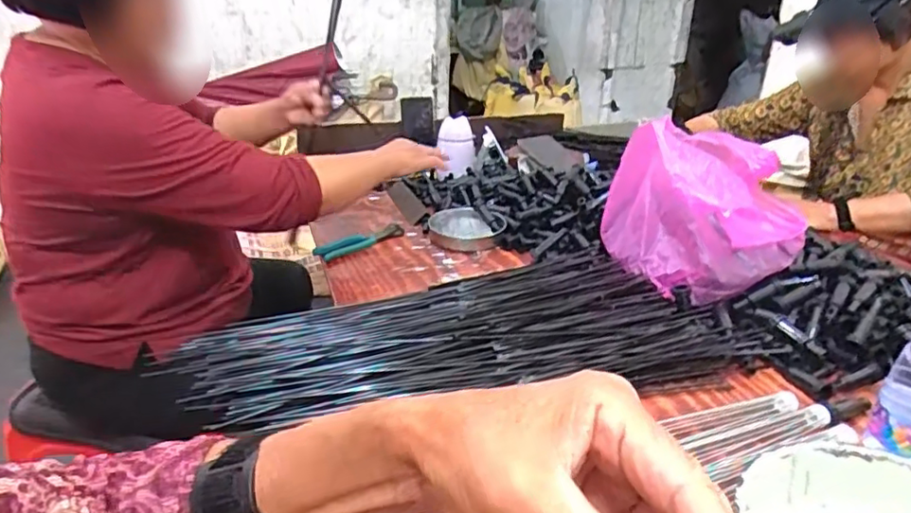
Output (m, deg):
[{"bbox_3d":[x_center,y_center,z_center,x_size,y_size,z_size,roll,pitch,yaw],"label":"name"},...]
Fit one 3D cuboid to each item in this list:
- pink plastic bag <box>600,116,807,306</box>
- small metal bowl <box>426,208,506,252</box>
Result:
[{"bbox_3d":[0.334,-0.065,0.796,0.211,0.163,0.185,-2,26,-8],"label":"pink plastic bag"},{"bbox_3d":[0.020,-0.045,1.018,0.124,0.033,0.112,14,28,23],"label":"small metal bowl"}]

